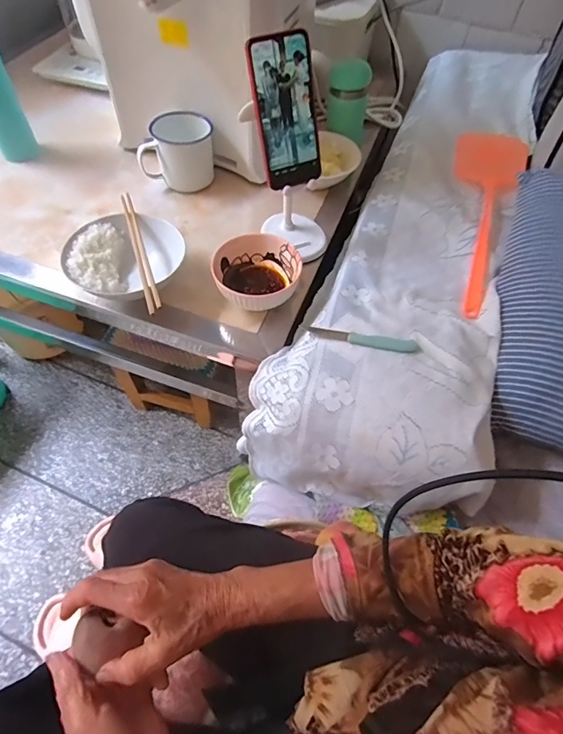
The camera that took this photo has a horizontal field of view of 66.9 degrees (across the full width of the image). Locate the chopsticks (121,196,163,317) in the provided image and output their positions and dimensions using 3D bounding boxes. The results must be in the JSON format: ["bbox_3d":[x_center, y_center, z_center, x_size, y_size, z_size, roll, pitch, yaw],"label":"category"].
[{"bbox_3d":[-0.187,-0.157,0.554,0.015,0.010,0.224,-16,60,-13],"label":"chopsticks"}]

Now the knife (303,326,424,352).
[{"bbox_3d":[0.098,-0.033,0.522,0.142,0.014,0.020,7,58,1],"label":"knife"}]

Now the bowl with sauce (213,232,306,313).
[{"bbox_3d":[-0.033,-0.120,0.574,0.110,0.057,0.112,2,58,-2],"label":"bowl with sauce"}]

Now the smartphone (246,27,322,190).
[{"bbox_3d":[0.007,-0.308,0.522,0.080,0.160,0.008,-23,38,-10],"label":"smartphone"}]

